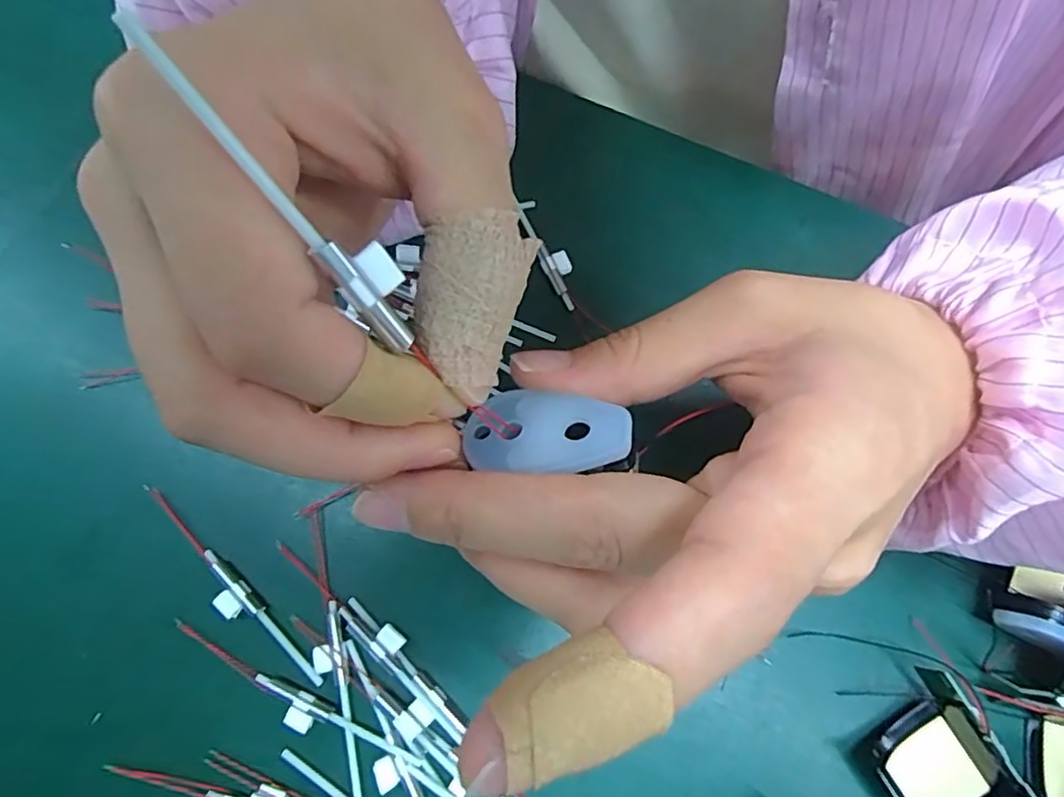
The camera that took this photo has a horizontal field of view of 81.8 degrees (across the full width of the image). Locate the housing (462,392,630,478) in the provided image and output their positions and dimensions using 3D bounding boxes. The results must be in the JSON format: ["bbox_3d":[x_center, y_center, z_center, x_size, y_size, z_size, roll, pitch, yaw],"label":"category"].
[{"bbox_3d":[0.003,0.007,0.131,0.034,0.009,0.017,4,74,2],"label":"housing"}]

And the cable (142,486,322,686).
[{"bbox_3d":[-0.104,0.063,0.207,0.091,0.004,0.010,42,79,12],"label":"cable"}]

